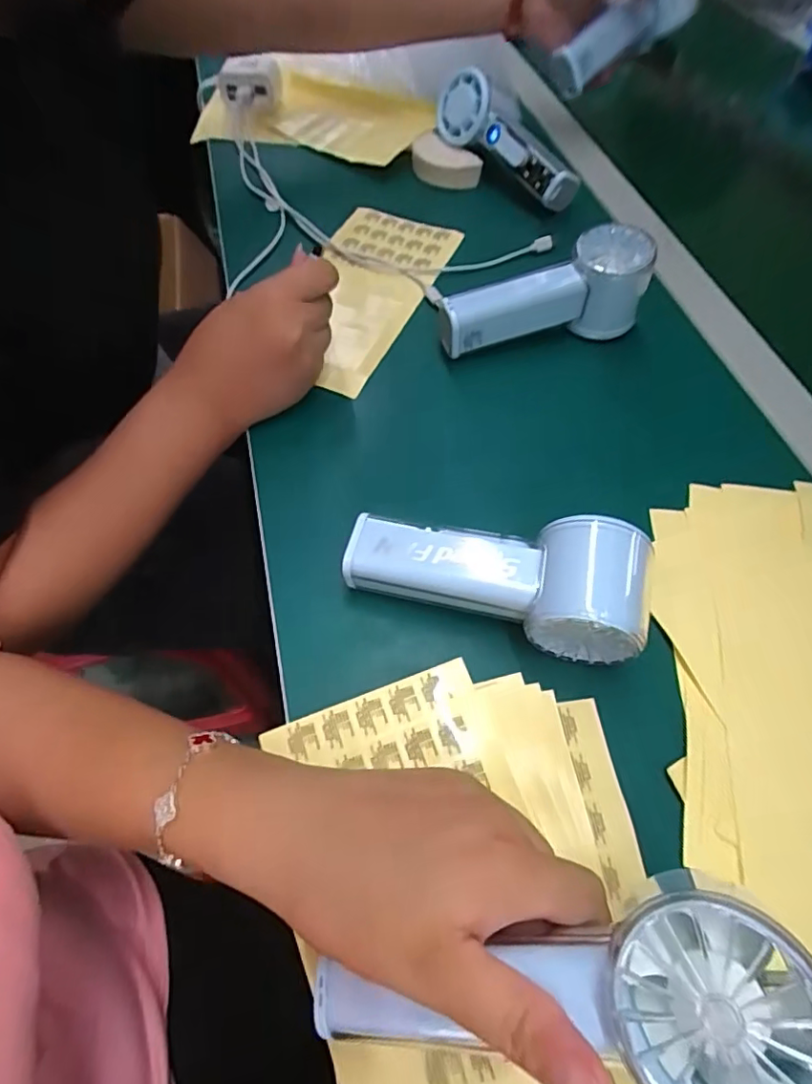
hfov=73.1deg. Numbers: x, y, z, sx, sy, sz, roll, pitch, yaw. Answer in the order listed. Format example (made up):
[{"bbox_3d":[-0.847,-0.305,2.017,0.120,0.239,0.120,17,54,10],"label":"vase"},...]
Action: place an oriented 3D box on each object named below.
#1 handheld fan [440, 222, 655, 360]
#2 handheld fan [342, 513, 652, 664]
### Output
[{"bbox_3d":[0.099,-0.180,0.395,0.152,0.057,0.051,-8,61,-7],"label":"handheld fan"},{"bbox_3d":[0.041,0.017,0.281,0.150,0.062,0.059,12,60,4],"label":"handheld fan"}]

